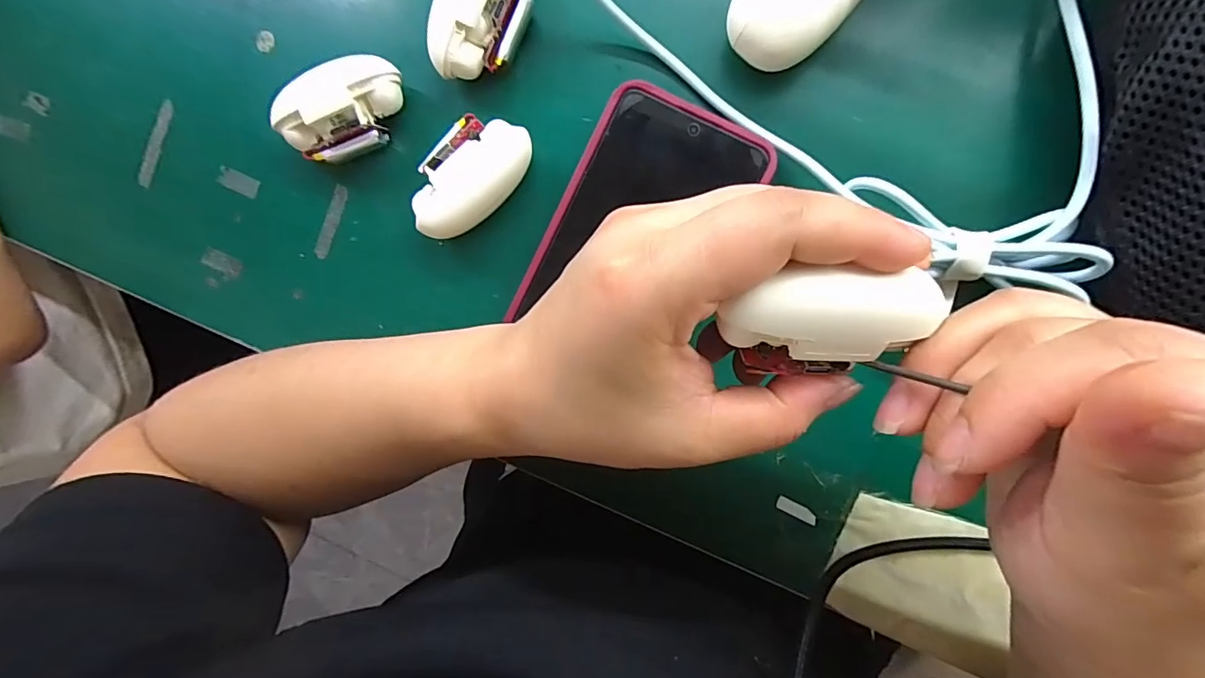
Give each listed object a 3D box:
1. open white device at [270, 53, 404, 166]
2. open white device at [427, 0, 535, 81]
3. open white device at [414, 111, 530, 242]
[{"bbox_3d":[-0.124,-0.108,0.244,0.061,0.029,0.035,-22,91,9],"label":"open white device"},{"bbox_3d":[-0.053,-0.149,0.232,0.033,0.031,0.063,29,97,5],"label":"open white device"},{"bbox_3d":[-0.063,-0.076,0.241,0.037,0.025,0.063,38,98,4],"label":"open white device"}]

